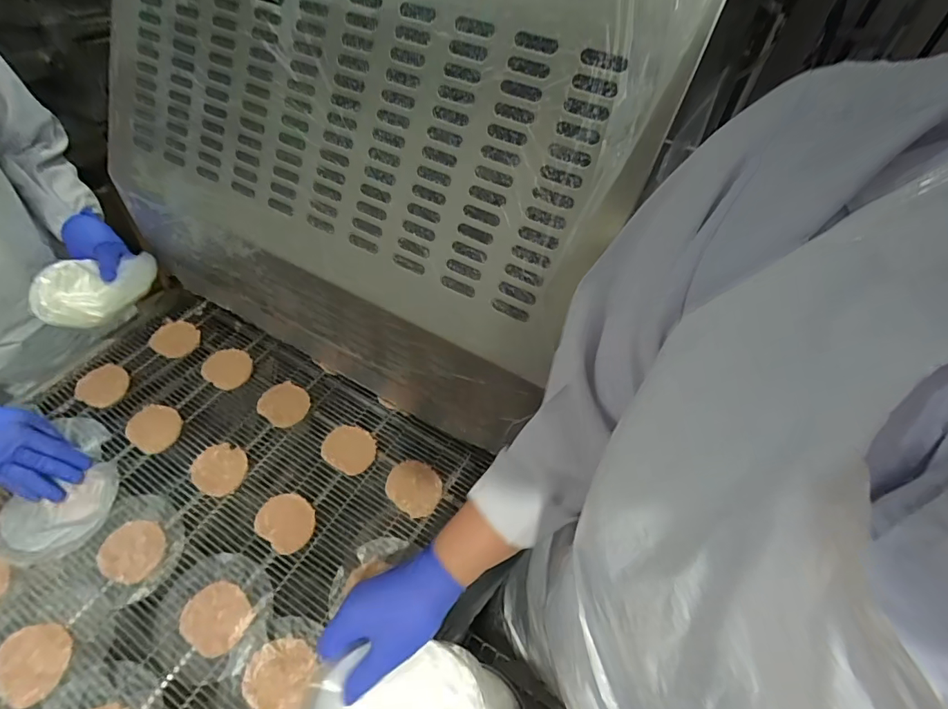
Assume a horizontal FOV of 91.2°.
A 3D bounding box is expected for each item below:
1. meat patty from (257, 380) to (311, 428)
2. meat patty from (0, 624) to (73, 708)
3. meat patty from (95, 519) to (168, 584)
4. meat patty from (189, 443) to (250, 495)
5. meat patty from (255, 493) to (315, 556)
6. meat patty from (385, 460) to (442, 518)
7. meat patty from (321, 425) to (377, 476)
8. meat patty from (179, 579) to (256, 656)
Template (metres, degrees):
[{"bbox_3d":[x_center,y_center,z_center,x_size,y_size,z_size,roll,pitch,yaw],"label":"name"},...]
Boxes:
[{"bbox_3d":[-0.267,0.070,0.660,0.065,0.015,0.062,2,48,-2],"label":"meat patty"},{"bbox_3d":[-0.445,0.308,0.467,0.070,0.011,0.059,28,52,21],"label":"meat patty"},{"bbox_3d":[-0.395,0.225,0.536,0.071,0.005,0.064,10,48,5],"label":"meat patty"},{"bbox_3d":[-0.328,0.147,0.598,0.064,0.013,0.060,2,48,-2],"label":"meat patty"},{"bbox_3d":[-0.227,0.201,0.563,0.070,0.015,0.059,30,53,22],"label":"meat patty"},{"bbox_3d":[-0.076,0.169,0.595,0.068,0.013,0.061,33,54,24],"label":"meat patty"},{"bbox_3d":[-0.165,0.124,0.622,0.065,0.017,0.063,2,48,-2],"label":"meat patty"},{"bbox_3d":[-0.278,0.281,0.499,0.072,0.009,0.062,25,51,18],"label":"meat patty"}]

